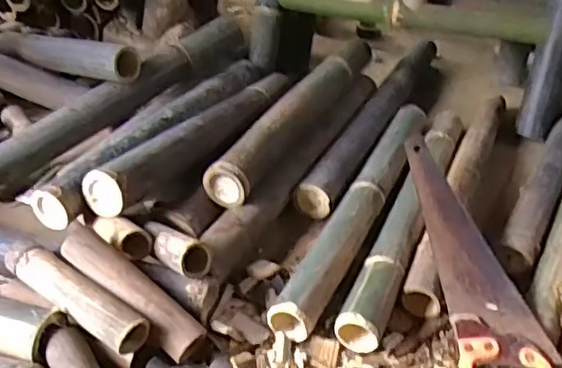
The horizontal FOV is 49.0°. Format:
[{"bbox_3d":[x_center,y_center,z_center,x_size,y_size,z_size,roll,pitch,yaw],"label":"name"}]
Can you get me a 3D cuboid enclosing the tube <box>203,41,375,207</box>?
[{"bbox_3d":[0.047,-0.148,1.233,0.083,0.075,0.591,20,39,21],"label":"tube"}]

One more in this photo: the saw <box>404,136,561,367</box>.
[{"bbox_3d":[0.292,0.108,0.934,0.119,0.019,0.500,-8,48,5],"label":"saw"}]

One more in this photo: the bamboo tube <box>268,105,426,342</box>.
[{"bbox_3d":[0.151,0.029,1.100,0.071,0.064,0.643,19,38,19],"label":"bamboo tube"}]

